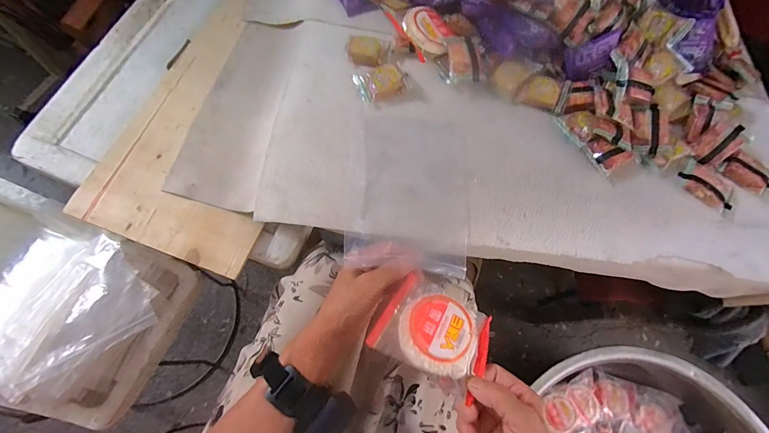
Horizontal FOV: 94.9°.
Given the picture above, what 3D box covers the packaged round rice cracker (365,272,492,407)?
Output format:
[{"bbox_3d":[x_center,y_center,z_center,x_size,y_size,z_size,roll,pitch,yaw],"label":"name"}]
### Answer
[{"bbox_3d":[0.051,0.113,0.348,0.106,0.020,0.085,26,56,8],"label":"packaged round rice cracker"}]

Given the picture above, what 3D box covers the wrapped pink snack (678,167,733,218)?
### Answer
[{"bbox_3d":[0.411,-0.037,0.446,0.071,0.009,0.041,45,70,9],"label":"wrapped pink snack"}]

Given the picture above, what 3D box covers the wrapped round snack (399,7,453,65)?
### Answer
[{"bbox_3d":[0.059,-0.255,0.487,0.063,0.011,0.078,-25,75,-16],"label":"wrapped round snack"}]

